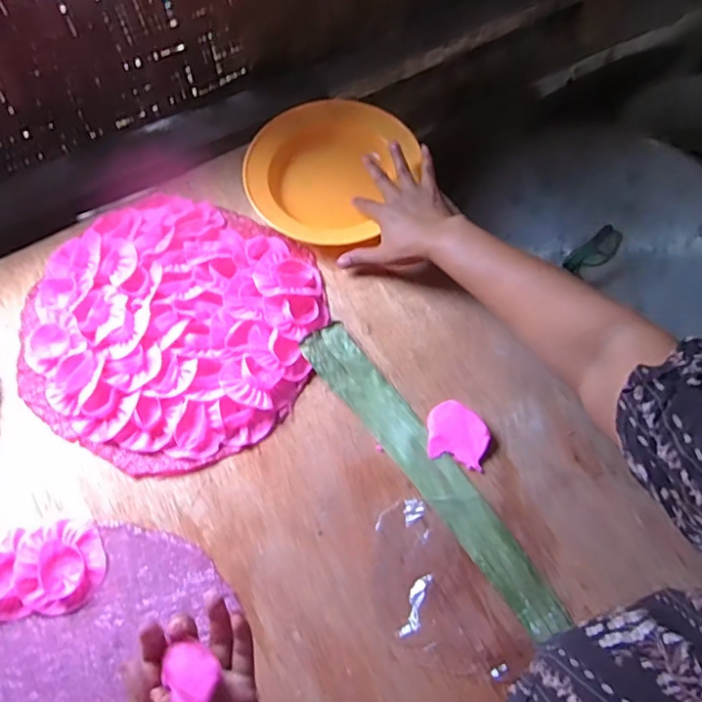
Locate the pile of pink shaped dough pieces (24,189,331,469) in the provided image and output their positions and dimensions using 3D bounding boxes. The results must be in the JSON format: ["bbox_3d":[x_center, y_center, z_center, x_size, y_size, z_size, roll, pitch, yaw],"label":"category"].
[{"bbox_3d":[-0.200,-0.038,0.630,0.319,0.033,0.313,25,67,12],"label":"pile of pink shaped dough pieces"}]

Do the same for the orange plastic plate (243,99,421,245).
[{"bbox_3d":[-0.022,-0.228,0.702,0.211,0.038,0.211,0,89,-2],"label":"orange plastic plate"}]

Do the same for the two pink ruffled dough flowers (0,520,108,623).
[{"bbox_3d":[-0.289,0.199,0.512,0.116,0.023,0.078,-7,64,-3],"label":"two pink ruffled dough flowers"}]

